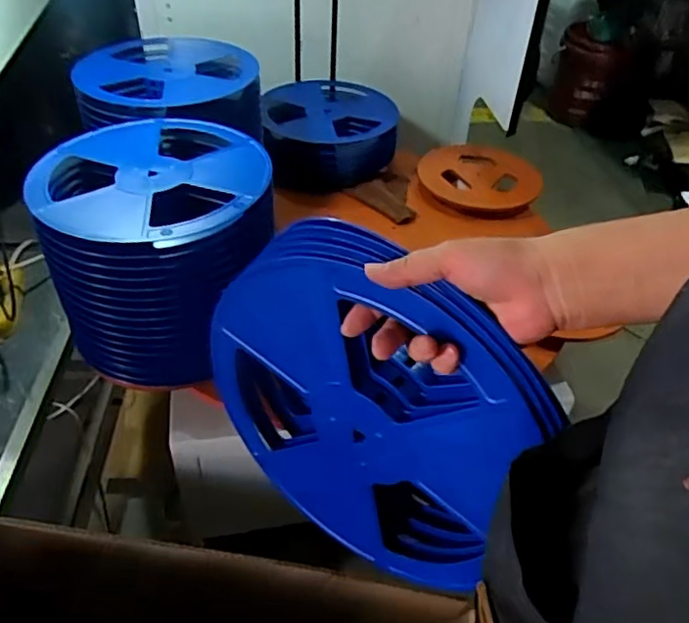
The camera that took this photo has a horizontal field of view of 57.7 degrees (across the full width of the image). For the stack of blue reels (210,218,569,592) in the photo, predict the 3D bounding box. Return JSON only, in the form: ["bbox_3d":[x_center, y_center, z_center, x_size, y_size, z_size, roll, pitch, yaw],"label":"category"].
[{"bbox_3d":[0.007,0.082,0.515,0.275,0.314,0.079,36,51,30],"label":"stack of blue reels"}]

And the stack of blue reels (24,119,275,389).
[{"bbox_3d":[-0.268,-0.101,0.942,0.309,0.250,0.320,-2,43,-6],"label":"stack of blue reels"}]

